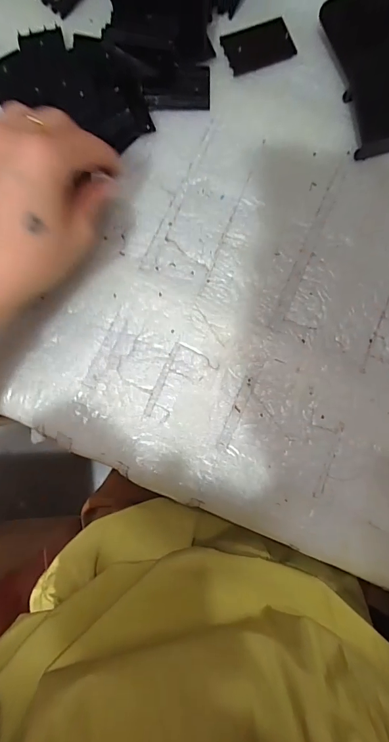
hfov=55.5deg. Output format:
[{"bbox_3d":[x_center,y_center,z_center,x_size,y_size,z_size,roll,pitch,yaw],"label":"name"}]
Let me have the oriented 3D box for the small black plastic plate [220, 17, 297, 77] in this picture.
[{"bbox_3d":[0.052,-0.267,0.303,0.055,0.004,0.034,-21,86,-2],"label":"small black plastic plate"}]

